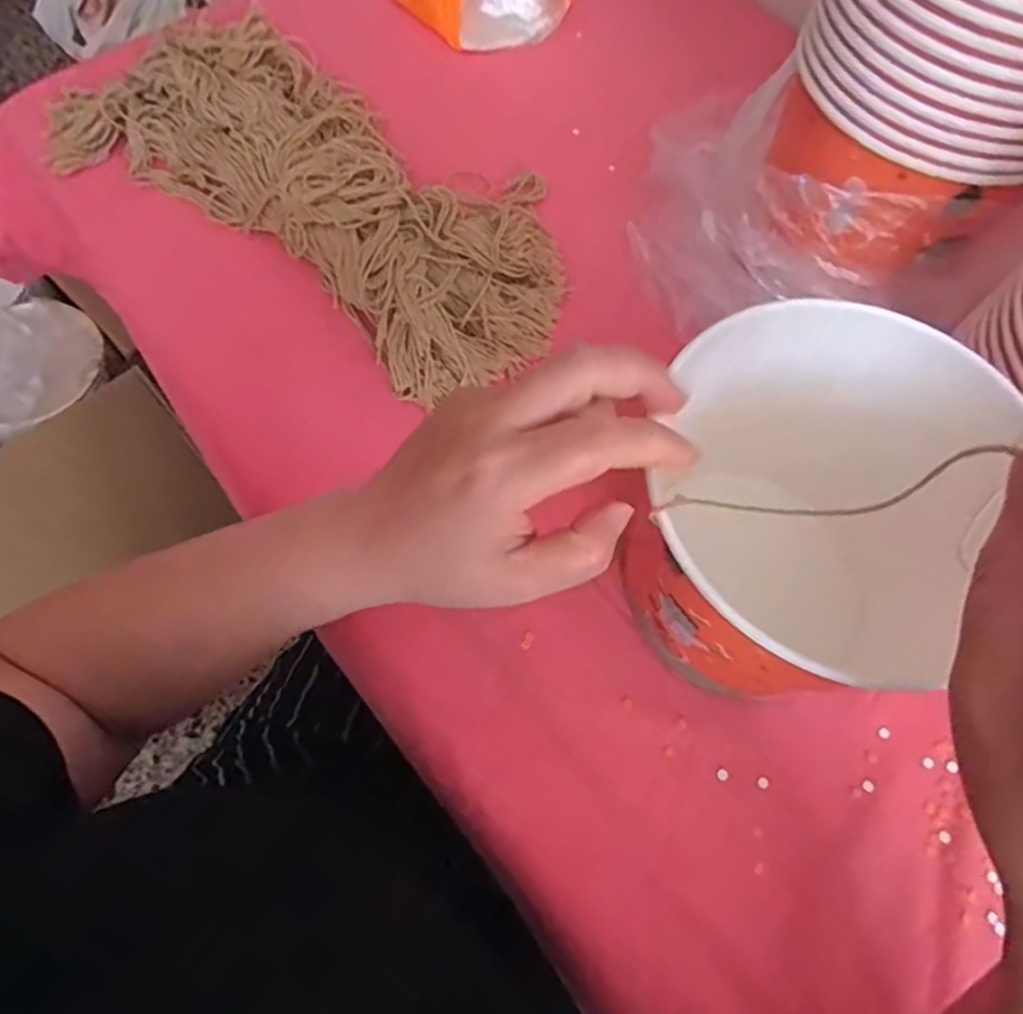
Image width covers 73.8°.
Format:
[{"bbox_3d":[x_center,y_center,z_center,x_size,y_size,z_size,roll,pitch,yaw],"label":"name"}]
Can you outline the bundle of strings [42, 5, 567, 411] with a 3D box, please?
[{"bbox_3d":[-0.131,-0.225,0.457,0.388,0.048,0.184,34,68,12],"label":"bundle of strings"}]

